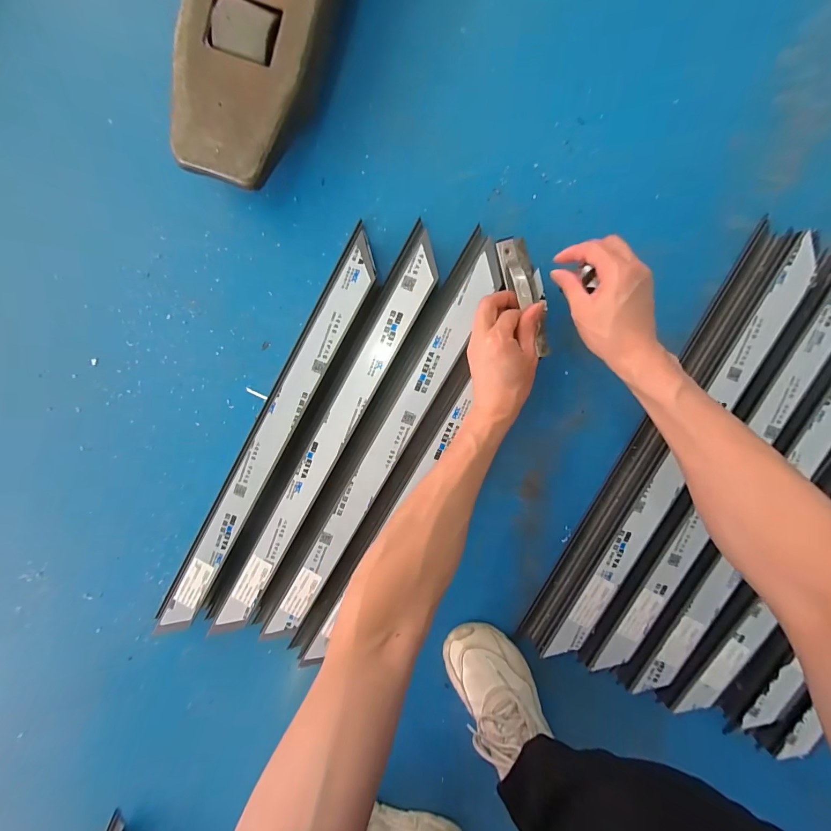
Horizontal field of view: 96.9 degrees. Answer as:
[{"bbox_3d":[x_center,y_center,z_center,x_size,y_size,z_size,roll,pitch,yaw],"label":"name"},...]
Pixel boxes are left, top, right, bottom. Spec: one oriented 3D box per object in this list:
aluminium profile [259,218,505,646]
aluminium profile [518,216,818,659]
[{"bbox_3d":[-0.056,0.056,0.491,0.076,0.048,0.607,30,97,-2],"label":"aluminium profile"},{"bbox_3d":[0.325,0.055,0.482,0.076,0.066,0.611,27,98,-3],"label":"aluminium profile"}]

